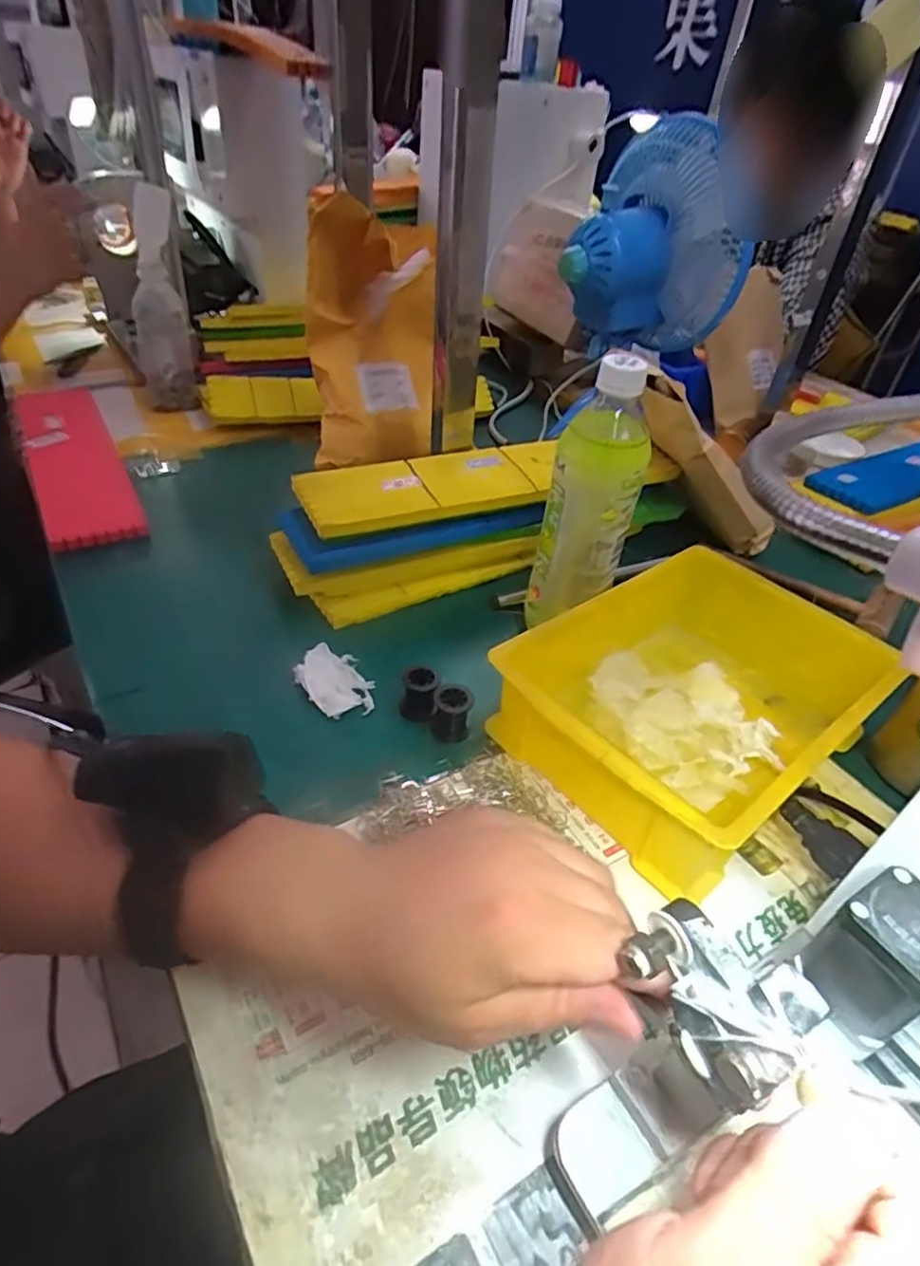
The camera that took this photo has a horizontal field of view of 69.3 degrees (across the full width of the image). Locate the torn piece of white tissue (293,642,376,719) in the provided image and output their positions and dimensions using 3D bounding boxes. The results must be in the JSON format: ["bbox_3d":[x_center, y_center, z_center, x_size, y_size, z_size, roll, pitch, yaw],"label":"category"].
[{"bbox_3d":[-0.089,0.034,0.481,0.046,0.017,0.061,-22,48,-30],"label":"torn piece of white tissue"}]

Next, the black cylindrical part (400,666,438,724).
[{"bbox_3d":[-0.029,0.044,0.466,0.026,0.035,0.021,-2,41,-9],"label":"black cylindrical part"}]

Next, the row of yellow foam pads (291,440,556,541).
[{"bbox_3d":[-0.016,-0.129,0.570,0.236,0.015,0.087,-13,49,-21],"label":"row of yellow foam pads"}]

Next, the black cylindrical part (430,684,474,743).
[{"bbox_3d":[-0.006,0.057,0.460,0.029,0.036,0.025,2,40,-5],"label":"black cylindrical part"}]

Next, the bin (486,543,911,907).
[{"bbox_3d":[0.154,0.045,0.453,0.226,0.099,0.177,-25,49,-33],"label":"bin"}]

